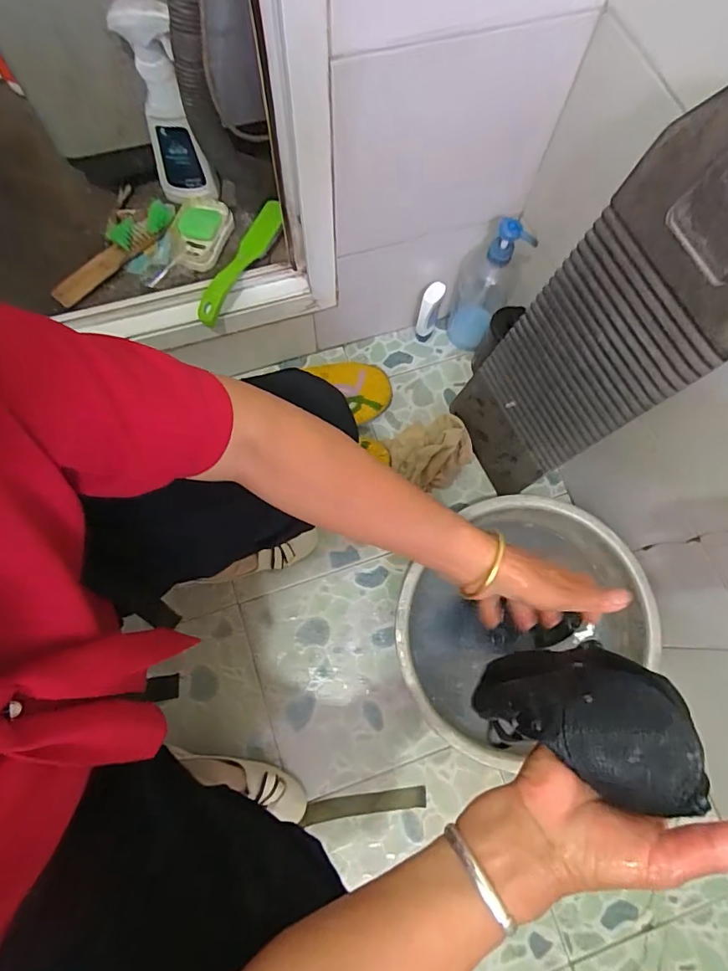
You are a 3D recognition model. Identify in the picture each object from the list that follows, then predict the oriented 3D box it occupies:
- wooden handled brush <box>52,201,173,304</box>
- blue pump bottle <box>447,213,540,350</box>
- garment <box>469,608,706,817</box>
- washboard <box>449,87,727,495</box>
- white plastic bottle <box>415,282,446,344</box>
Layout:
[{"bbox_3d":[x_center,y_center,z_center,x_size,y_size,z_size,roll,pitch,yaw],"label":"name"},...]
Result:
[{"bbox_3d":[-0.385,-0.364,0.750,0.065,0.018,0.228,42,75,11],"label":"wooden handled brush"},{"bbox_3d":[0.193,-0.321,0.785,0.086,0.258,0.070,18,74,3],"label":"blue pump bottle"},{"bbox_3d":[0.146,0.153,0.326,0.135,0.070,0.103,16,75,29],"label":"garment"},{"bbox_3d":[0.255,-0.149,0.583,0.026,0.543,0.182,-23,78,-19],"label":"washboard"},{"bbox_3d":[0.112,-0.296,0.841,0.031,0.115,0.042,18,74,3],"label":"white plastic bottle"}]

